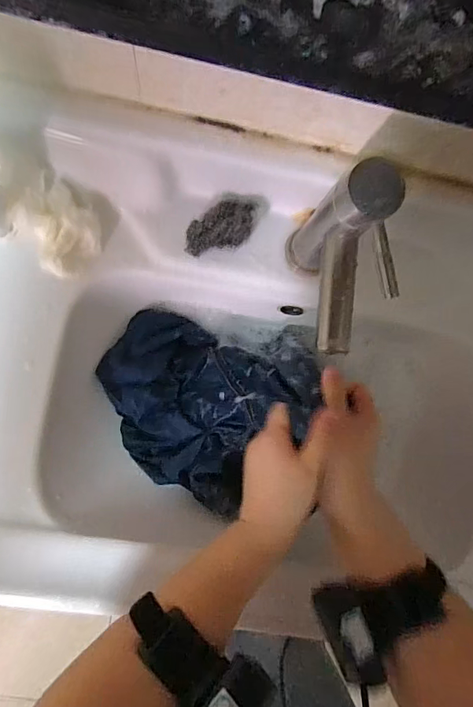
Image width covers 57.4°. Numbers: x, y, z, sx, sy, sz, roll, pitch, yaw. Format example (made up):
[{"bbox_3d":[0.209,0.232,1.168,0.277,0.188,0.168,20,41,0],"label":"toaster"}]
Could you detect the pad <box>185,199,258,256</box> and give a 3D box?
[{"bbox_3d":[-0.014,-0.133,0.455,0.085,0.033,0.045,-37,90,-7],"label":"pad"}]

